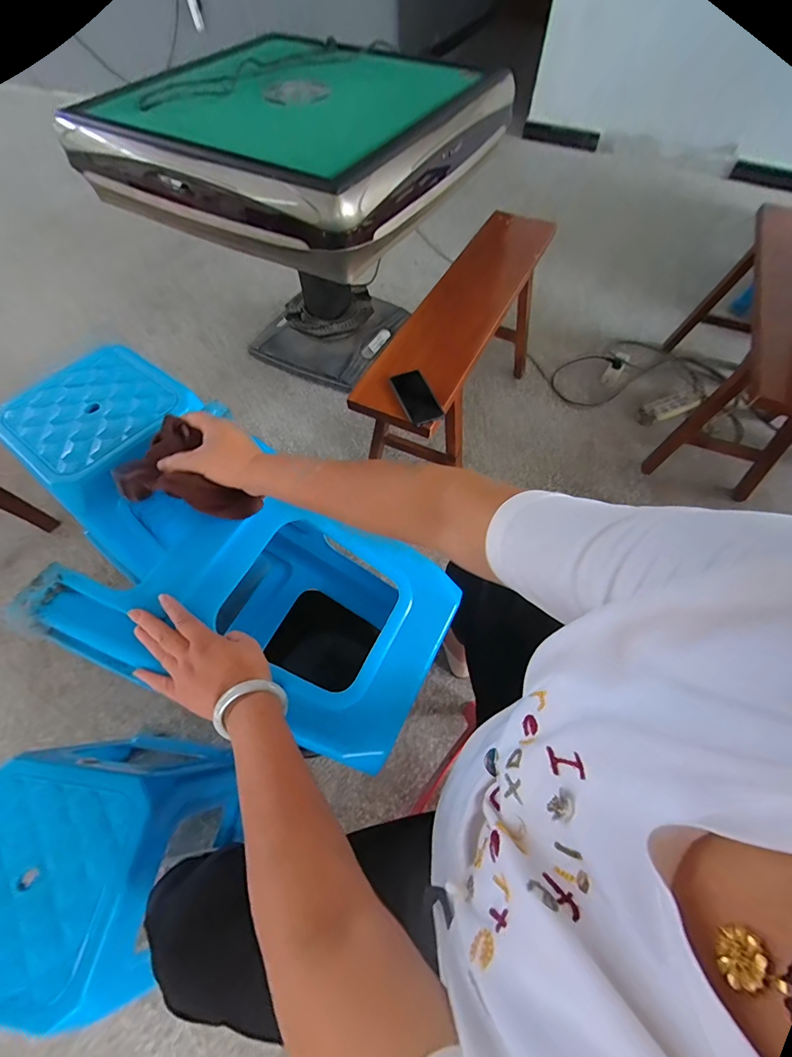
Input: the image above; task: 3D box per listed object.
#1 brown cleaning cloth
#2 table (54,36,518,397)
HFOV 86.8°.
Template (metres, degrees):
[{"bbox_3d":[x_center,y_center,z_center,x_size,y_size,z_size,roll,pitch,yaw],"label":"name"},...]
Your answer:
[{"bbox_3d":[-0.247,-0.052,0.491,0.128,0.084,0.096,33,65,16],"label":"brown cleaning cloth"},{"bbox_3d":[-0.243,-1.025,1.474,0.873,0.769,0.982,27,63,14],"label":"table"}]

